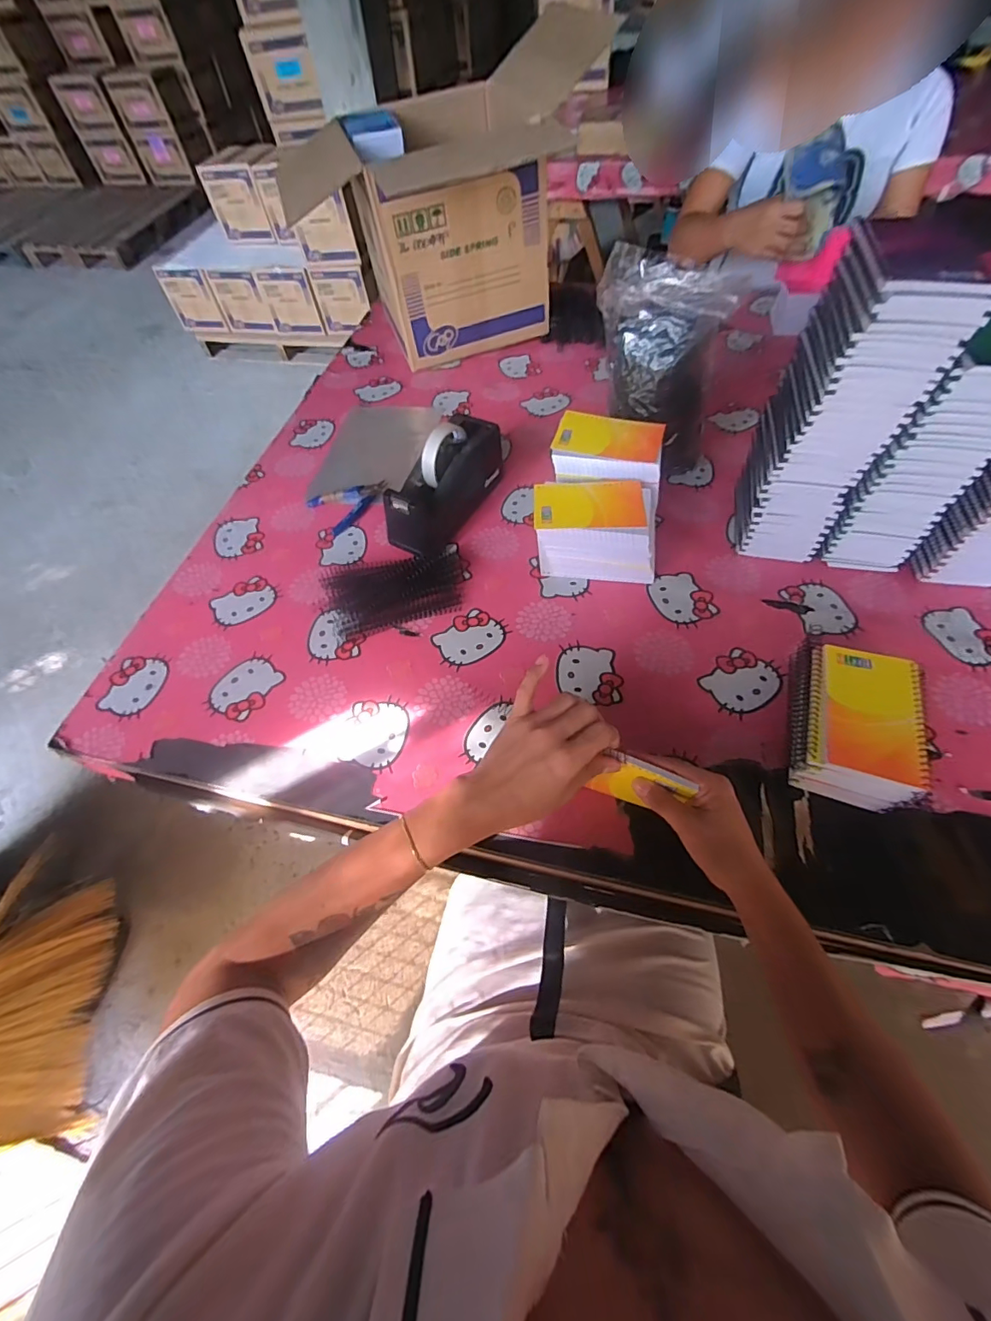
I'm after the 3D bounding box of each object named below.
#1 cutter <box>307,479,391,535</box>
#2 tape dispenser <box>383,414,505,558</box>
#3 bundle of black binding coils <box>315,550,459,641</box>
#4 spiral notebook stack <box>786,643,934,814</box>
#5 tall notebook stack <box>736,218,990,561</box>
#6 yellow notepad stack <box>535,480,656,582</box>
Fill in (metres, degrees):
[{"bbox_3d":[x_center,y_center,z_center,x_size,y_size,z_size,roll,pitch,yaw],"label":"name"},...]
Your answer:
[{"bbox_3d":[-0.222,-0.244,0.739,0.079,0.009,0.115,35,66,21],"label":"cutter"},{"bbox_3d":[-0.071,-0.240,0.677,0.076,0.112,0.206,25,63,17],"label":"tape dispenser"},{"bbox_3d":[-0.136,-0.092,0.645,0.183,0.015,0.120,-9,58,-3],"label":"bundle of black binding coils"},{"bbox_3d":[0.340,0.062,0.477,0.096,0.083,0.151,17,61,13],"label":"spiral notebook stack"},{"bbox_3d":[0.361,-0.260,0.544,0.110,0.325,0.124,7,59,7],"label":"tall notebook stack"},{"bbox_3d":[0.128,-0.161,0.621,0.156,0.096,0.090,8,59,8],"label":"yellow notepad stack"}]

